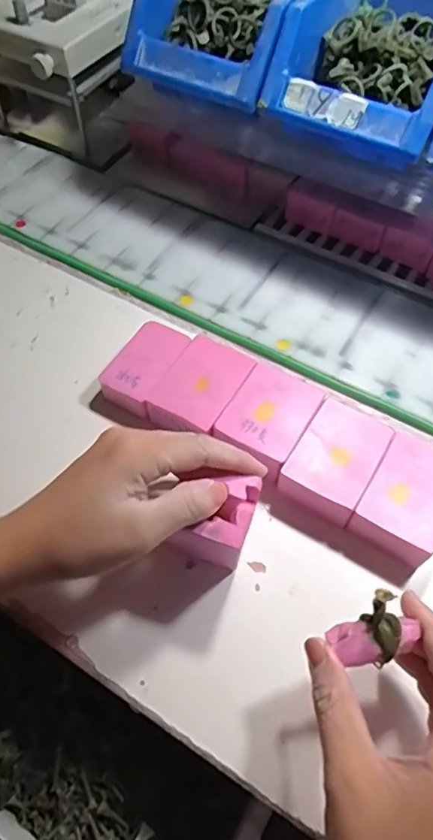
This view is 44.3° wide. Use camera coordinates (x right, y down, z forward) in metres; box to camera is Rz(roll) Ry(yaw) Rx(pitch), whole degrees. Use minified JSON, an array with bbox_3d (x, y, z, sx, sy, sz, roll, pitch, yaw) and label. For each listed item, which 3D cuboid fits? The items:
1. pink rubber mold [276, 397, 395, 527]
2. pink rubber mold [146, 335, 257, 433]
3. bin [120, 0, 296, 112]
[{"bbox_3d":[0.080,0.031,0.367,0.052,0.030,0.080,30,65,17],"label":"pink rubber mold"},{"bbox_3d":[-0.012,-0.020,0.397,0.053,0.028,0.077,29,64,16],"label":"pink rubber mold"},{"bbox_3d":[0.027,-0.337,0.428,0.123,0.059,0.198,27,62,16],"label":"bin"}]

